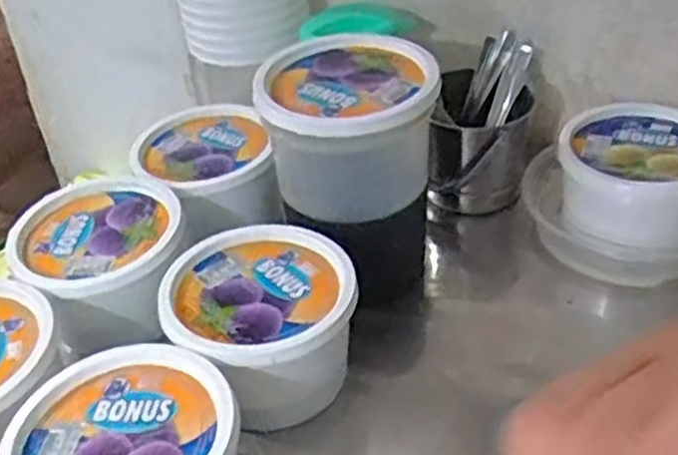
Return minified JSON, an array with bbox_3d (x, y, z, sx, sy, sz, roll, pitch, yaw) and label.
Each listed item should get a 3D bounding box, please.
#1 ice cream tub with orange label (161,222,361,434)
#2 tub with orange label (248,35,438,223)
[{"bbox_3d":[-0.071,0.088,0.716,0.164,0.106,0.171,-3,37,3],"label":"ice cream tub with orange label"},{"bbox_3d":[0.012,-0.096,0.757,0.164,0.119,0.172,2,38,10],"label":"tub with orange label"}]

